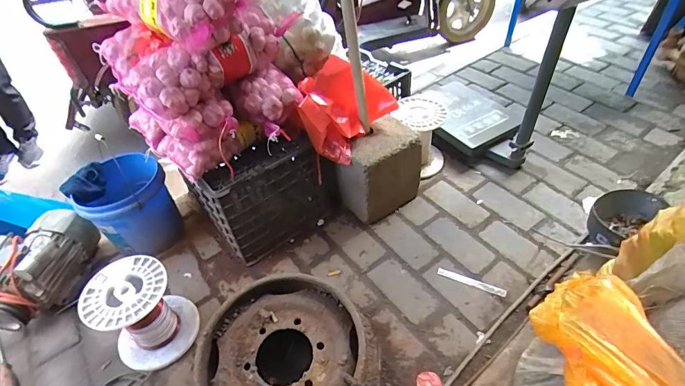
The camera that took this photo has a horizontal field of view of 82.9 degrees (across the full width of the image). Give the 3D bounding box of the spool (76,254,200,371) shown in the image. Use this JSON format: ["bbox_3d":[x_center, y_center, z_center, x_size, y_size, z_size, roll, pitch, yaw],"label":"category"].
[{"bbox_3d":[-0.536,0.330,1.057,0.202,0.242,0.202,-2,45,2],"label":"spool"}]

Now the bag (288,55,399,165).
[{"bbox_3d":[-0.012,-0.263,1.209,0.237,0.213,0.270,27,53,28],"label":"bag"}]

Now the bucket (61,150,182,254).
[{"bbox_3d":[-0.710,0.042,1.309,0.267,0.249,0.269,30,54,30],"label":"bucket"}]

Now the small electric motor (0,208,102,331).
[{"bbox_3d":[-0.955,0.224,1.213,0.200,0.197,0.369,2,45,7],"label":"small electric motor"}]

